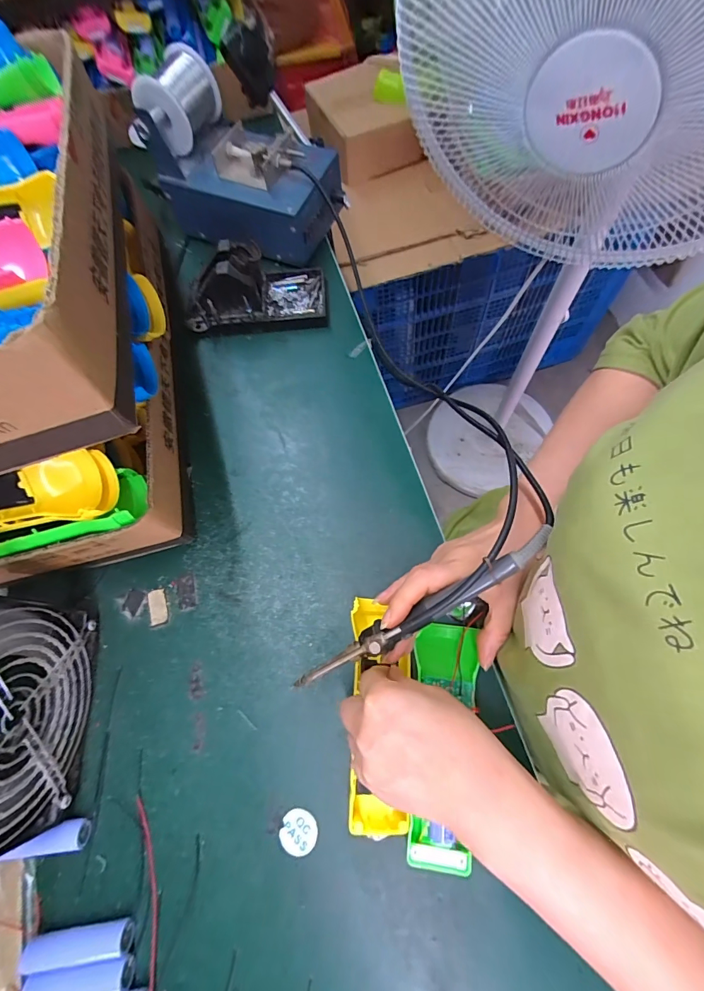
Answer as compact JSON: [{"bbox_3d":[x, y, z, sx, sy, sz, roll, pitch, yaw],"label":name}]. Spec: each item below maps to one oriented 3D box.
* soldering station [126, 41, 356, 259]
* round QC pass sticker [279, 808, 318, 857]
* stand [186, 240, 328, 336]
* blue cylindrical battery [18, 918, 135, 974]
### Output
[{"bbox_3d":[-0.117,-0.369,0.437,0.196,0.123,0.118,17,71,9],"label":"soldering station"},{"bbox_3d":[-0.039,0.245,0.285,0.026,0.004,0.026,-1,72,3],"label":"round QC pass sticker"},{"bbox_3d":[-0.108,-0.237,0.432,0.154,0.069,0.087,-4,69,2],"label":"stand"},{"bbox_3d":[-0.183,0.299,0.262,0.071,0.013,0.018,-10,72,0],"label":"blue cylindrical battery"}]

